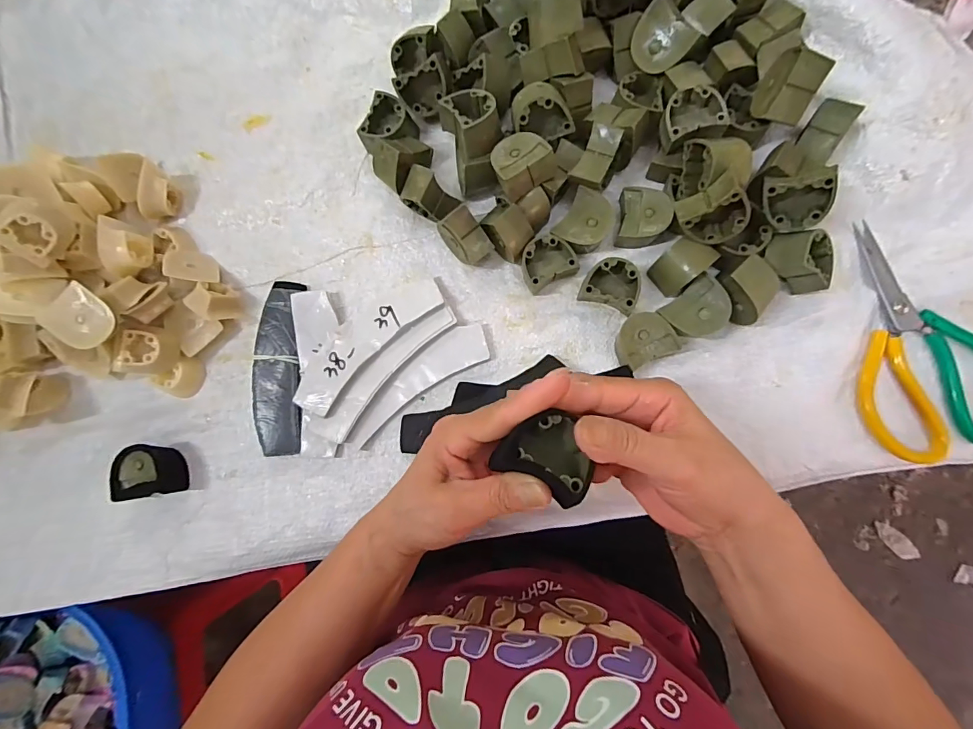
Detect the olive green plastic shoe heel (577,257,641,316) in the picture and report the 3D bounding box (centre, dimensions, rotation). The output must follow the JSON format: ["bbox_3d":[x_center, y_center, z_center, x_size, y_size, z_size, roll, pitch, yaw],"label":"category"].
[{"bbox_3d":[0.106,-0.067,0.375,0.046,0.029,0.038,19,87,7],"label":"olive green plastic shoe heel"}]

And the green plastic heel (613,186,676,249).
[{"bbox_3d":[0.136,-0.127,0.381,0.041,0.023,0.050,3,86,6],"label":"green plastic heel"}]

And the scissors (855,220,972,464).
[{"bbox_3d":[0.353,-0.021,0.351,0.106,0.010,0.188,0,85,6],"label":"scissors"}]

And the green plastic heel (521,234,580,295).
[{"bbox_3d":[0.052,-0.089,0.384,0.045,0.025,0.037,-27,83,3],"label":"green plastic heel"}]

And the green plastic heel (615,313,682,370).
[{"bbox_3d":[0.128,-0.020,0.368,0.049,0.025,0.039,-27,83,3],"label":"green plastic heel"}]

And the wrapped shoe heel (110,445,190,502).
[{"bbox_3d":[-0.300,0.095,0.396,0.046,0.035,0.046,-7,85,5],"label":"wrapped shoe heel"}]

